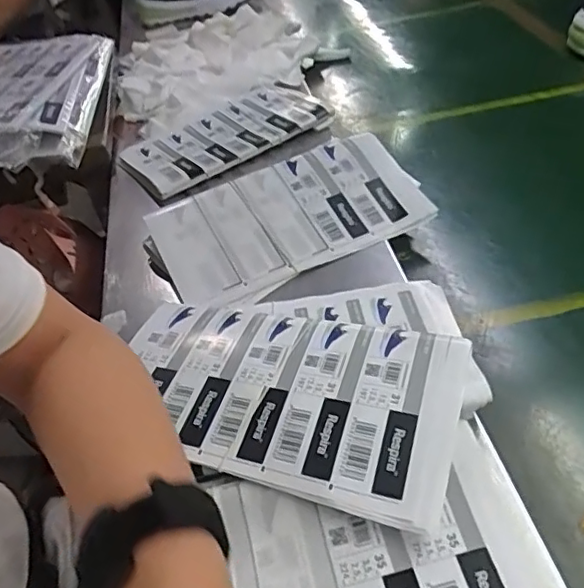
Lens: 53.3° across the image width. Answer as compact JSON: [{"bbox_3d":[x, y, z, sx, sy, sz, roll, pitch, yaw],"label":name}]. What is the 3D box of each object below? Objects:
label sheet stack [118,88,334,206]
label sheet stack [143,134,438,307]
[{"bbox_3d":[-0.081,-0.192,0.703,0.237,0.025,0.135,-29,46,-19],"label":"label sheet stack"},{"bbox_3d":[-0.002,-0.078,0.553,0.252,0.027,0.137,-26,48,-18],"label":"label sheet stack"}]

